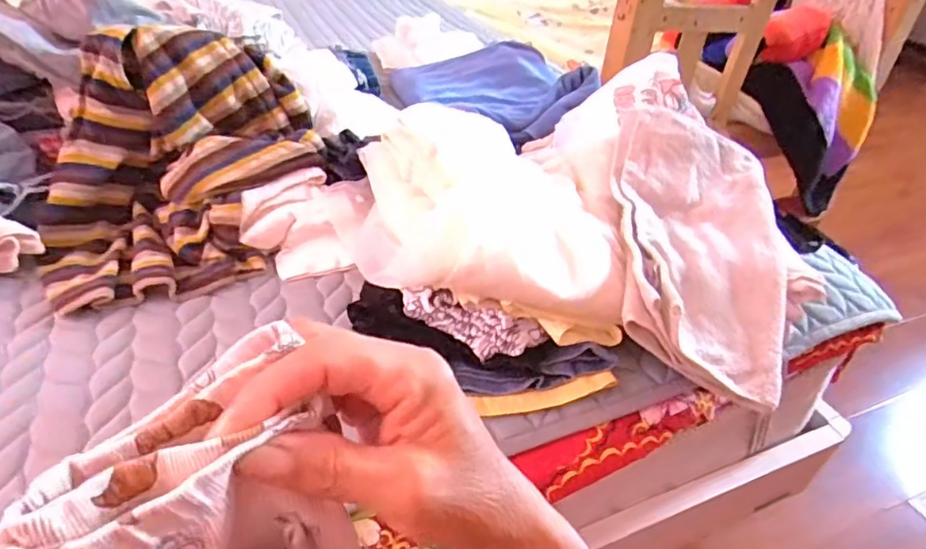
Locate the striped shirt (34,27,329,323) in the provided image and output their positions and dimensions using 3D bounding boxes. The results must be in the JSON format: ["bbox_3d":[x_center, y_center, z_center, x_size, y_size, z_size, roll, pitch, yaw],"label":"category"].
[{"bbox_3d":[-0.274,-0.113,0.542,0.261,0.178,0.210,-10,40,-19],"label":"striped shirt"}]

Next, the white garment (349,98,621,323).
[{"bbox_3d":[0.006,-0.069,0.533,0.252,0.079,0.274,1,38,-5],"label":"white garment"}]

